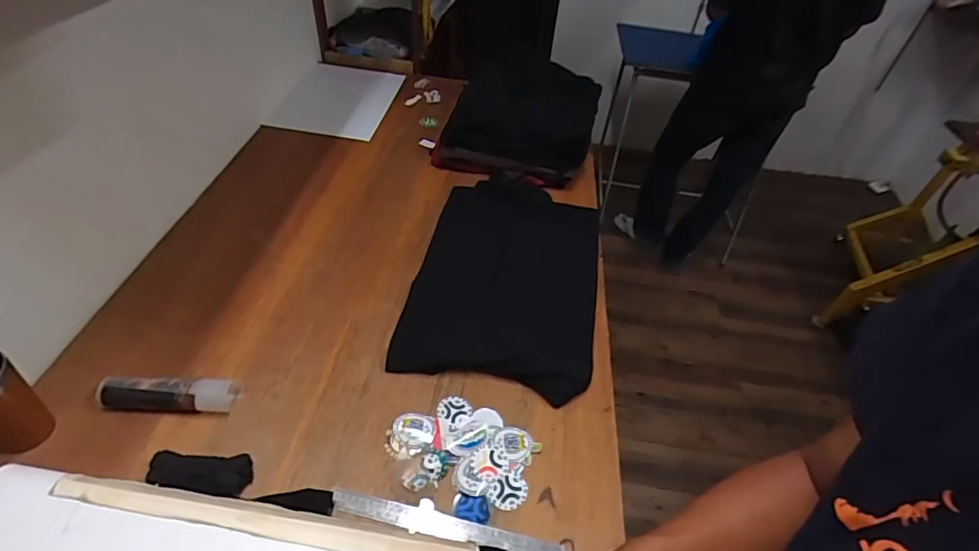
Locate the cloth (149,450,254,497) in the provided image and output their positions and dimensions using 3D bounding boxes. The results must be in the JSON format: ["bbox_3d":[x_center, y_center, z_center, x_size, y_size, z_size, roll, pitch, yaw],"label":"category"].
[{"bbox_3d":[-0.388,0.266,0.675,0.123,0.030,0.054,5,44,-2],"label":"cloth"}]

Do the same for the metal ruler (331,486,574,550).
[{"bbox_3d":[-0.052,0.337,0.675,0.323,0.009,0.034,11,54,3],"label":"metal ruler"}]

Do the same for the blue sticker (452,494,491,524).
[{"bbox_3d":[-0.025,0.320,0.694,0.050,0.004,0.036,12,44,4],"label":"blue sticker"}]

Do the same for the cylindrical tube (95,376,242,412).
[{"bbox_3d":[-0.478,0.177,0.747,0.186,0.048,0.046,0,45,-7],"label":"cylindrical tube"}]

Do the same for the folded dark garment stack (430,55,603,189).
[{"bbox_3d":[0.100,-0.435,1.360,0.355,0.174,0.497,13,44,11],"label":"folded dark garment stack"}]

